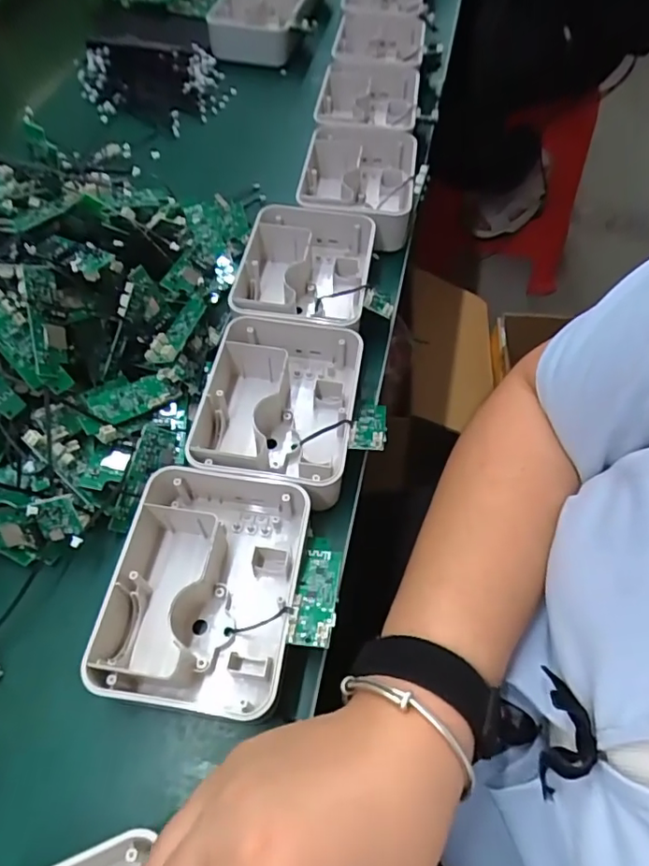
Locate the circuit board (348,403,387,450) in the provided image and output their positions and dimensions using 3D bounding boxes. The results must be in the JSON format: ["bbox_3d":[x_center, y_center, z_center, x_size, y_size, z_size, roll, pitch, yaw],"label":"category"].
[{"bbox_3d":[0.031,-0.007,0.363,0.023,0.010,0.058,8,29,7],"label":"circuit board"}]

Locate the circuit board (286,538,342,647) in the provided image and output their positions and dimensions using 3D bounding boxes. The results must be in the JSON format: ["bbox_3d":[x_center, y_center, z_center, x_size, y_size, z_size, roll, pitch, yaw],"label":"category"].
[{"bbox_3d":[-0.003,0.085,0.304,0.023,0.008,0.071,5,38,5],"label":"circuit board"}]

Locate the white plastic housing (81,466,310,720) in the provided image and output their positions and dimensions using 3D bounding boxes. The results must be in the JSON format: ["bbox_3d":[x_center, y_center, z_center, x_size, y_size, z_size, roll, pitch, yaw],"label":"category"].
[{"bbox_3d":[-0.070,0.088,0.310,0.107,0.037,0.133,6,58,6],"label":"white plastic housing"}]

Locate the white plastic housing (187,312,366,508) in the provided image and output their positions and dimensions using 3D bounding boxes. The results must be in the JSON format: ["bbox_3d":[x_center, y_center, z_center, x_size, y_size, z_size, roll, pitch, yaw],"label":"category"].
[{"bbox_3d":[-0.034,-0.018,0.374,0.104,0.041,0.125,7,58,6],"label":"white plastic housing"}]

